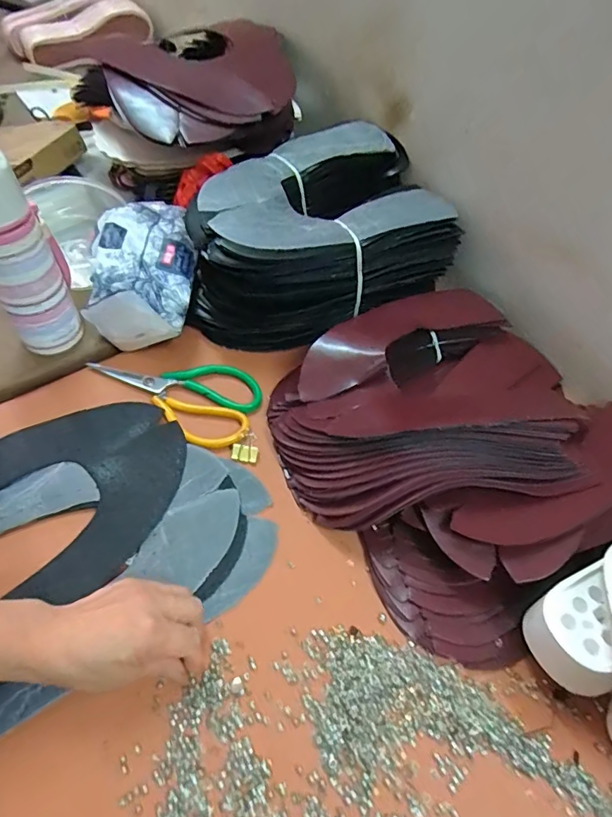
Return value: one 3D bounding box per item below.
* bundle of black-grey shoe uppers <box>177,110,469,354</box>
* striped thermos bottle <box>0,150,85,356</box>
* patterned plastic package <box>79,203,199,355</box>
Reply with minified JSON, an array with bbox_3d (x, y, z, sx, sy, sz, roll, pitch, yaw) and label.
[{"bbox_3d":[0.009,-0.196,0.594,0.317,0.137,0.220,-29,63,-22],"label":"bundle of black-grey shoe uppers"},{"bbox_3d":[-0.281,-0.146,0.484,0.067,0.223,0.076,-24,62,-19],"label":"striped thermos bottle"},{"bbox_3d":[-0.184,-0.152,0.568,0.113,0.100,0.162,-2,56,-6],"label":"patterned plastic package"}]

